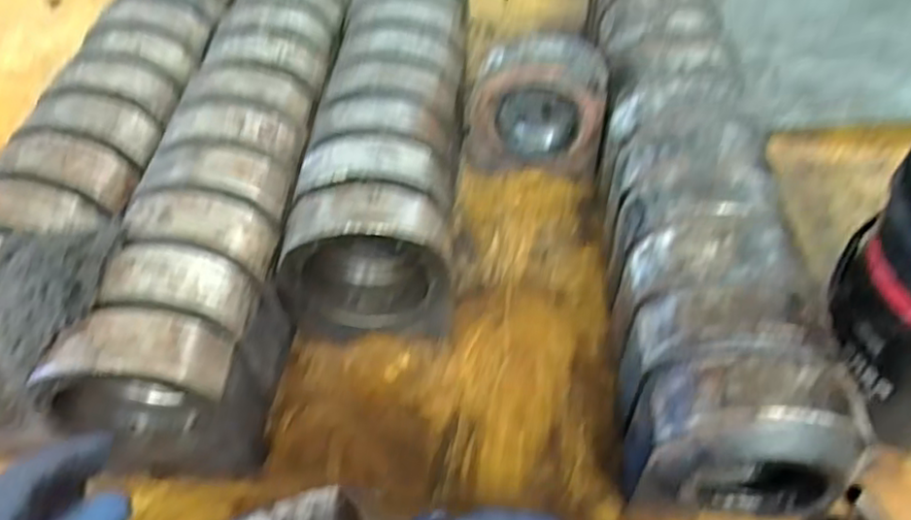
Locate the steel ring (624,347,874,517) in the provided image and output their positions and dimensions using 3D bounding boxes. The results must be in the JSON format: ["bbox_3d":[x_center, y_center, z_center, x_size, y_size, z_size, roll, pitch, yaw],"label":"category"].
[{"bbox_3d":[0.316,0.196,0.742,0.215,0.204,0.118,2,48,3],"label":"steel ring"}]

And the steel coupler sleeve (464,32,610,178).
[{"bbox_3d":[0.138,-0.257,1.160,0.229,0.212,0.098,5,49,5],"label":"steel coupler sleeve"}]

